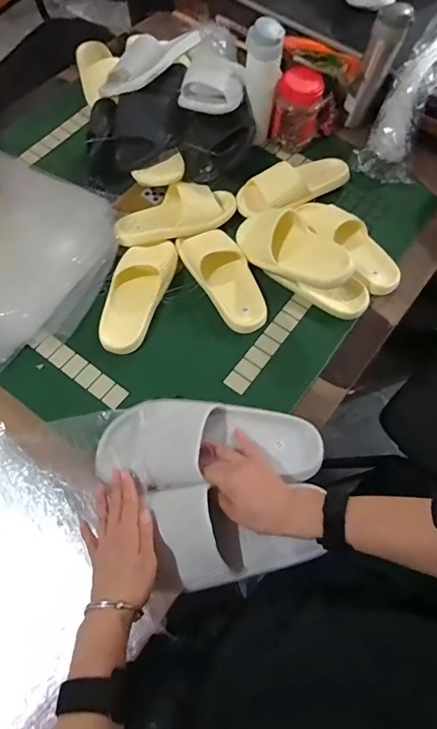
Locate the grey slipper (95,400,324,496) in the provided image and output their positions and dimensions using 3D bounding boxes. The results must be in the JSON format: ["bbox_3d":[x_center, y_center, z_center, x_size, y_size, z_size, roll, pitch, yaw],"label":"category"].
[{"bbox_3d":[-0.010,0.094,0.535,0.283,0.066,0.109,0,68,-8],"label":"grey slipper"}]

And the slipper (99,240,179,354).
[{"bbox_3d":[-0.146,-0.137,0.761,0.102,0.066,0.245,17,69,6],"label":"slipper"}]

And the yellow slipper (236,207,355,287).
[{"bbox_3d":[0.128,-0.210,0.755,0.098,0.059,0.241,-39,55,-15],"label":"yellow slipper"}]

